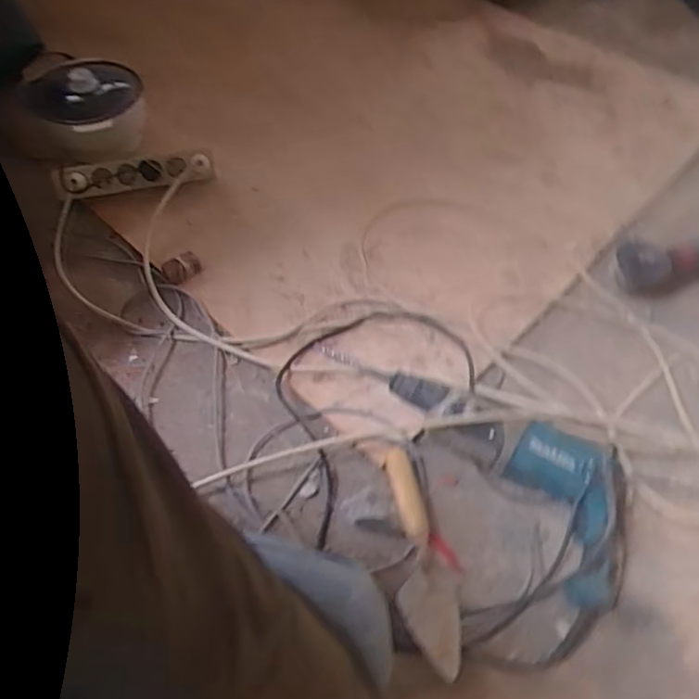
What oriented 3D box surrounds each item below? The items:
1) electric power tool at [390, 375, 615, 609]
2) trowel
[{"bbox_3d":[0.237,0.147,0.836,0.163,0.078,0.388,-30,61,-21],"label":"electric power tool"},{"bbox_3d":[0.091,0.257,0.766,0.074,0.045,0.273,-6,55,-6],"label":"trowel"}]

